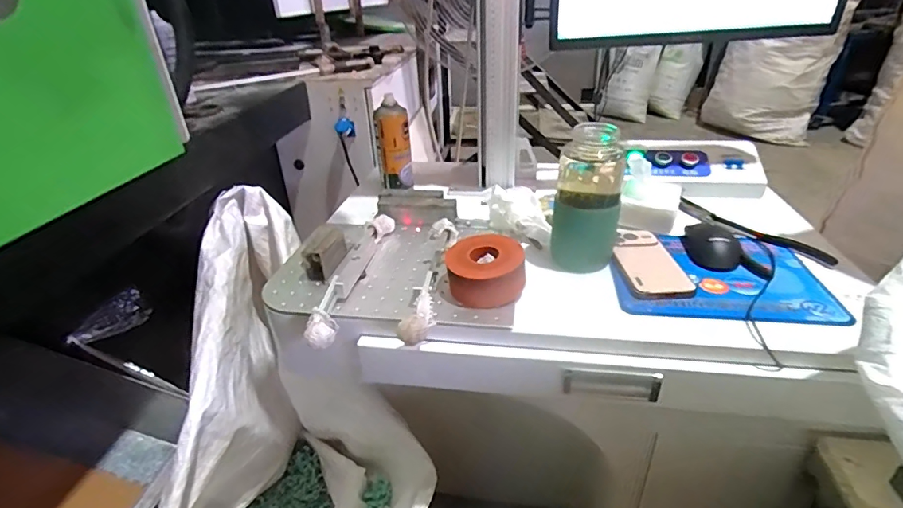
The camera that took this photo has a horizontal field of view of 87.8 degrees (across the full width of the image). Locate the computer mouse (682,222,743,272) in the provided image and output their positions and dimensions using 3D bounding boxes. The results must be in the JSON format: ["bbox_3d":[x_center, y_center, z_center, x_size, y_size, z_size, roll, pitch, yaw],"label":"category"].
[{"bbox_3d":[0.372,-0.014,0.670,0.059,0.032,0.096,2,30,8],"label":"computer mouse"}]

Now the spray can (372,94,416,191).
[{"bbox_3d":[-0.107,-0.204,0.885,0.057,0.167,0.053,-2,30,1],"label":"spray can"}]

